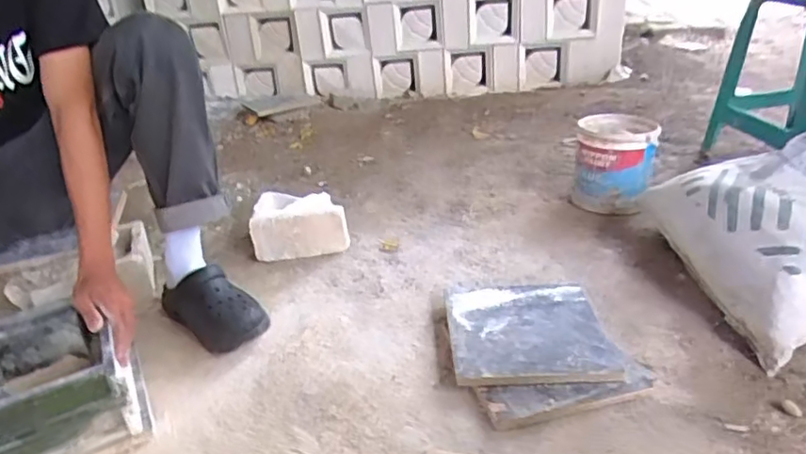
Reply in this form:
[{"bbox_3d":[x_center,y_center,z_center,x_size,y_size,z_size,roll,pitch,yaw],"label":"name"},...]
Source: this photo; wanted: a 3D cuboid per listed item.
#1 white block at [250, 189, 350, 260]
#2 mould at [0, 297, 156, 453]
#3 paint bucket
[{"bbox_3d":[-0.222,-0.008,1.321,0.202,0.108,0.147,-4,29,-2],"label":"white block"},{"bbox_3d":[-0.509,0.232,0.850,0.241,0.144,0.215,-18,28,-22],"label":"mould"},{"bbox_3d":[0.498,-0.148,1.410,0.176,0.181,0.181,7,30,17],"label":"paint bucket"}]

